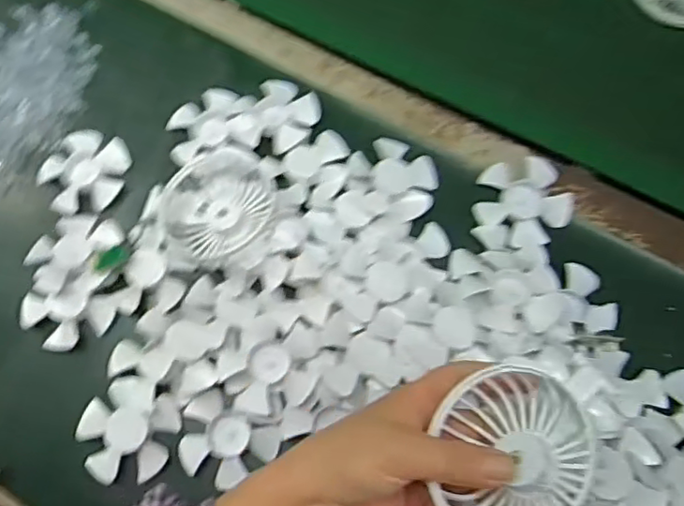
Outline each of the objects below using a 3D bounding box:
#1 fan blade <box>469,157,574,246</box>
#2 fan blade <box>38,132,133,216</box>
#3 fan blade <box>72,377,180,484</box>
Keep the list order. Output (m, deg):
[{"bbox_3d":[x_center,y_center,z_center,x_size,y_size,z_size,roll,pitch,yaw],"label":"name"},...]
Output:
[{"bbox_3d":[0.140,-0.039,0.481,0.069,0.016,0.069,-1,71,2],"label":"fan blade"},{"bbox_3d":[-0.212,-0.066,0.515,0.069,0.010,0.072,-1,71,2],"label":"fan blade"},{"bbox_3d":[-0.154,0.126,0.449,0.071,0.015,0.071,-3,75,10],"label":"fan blade"}]

